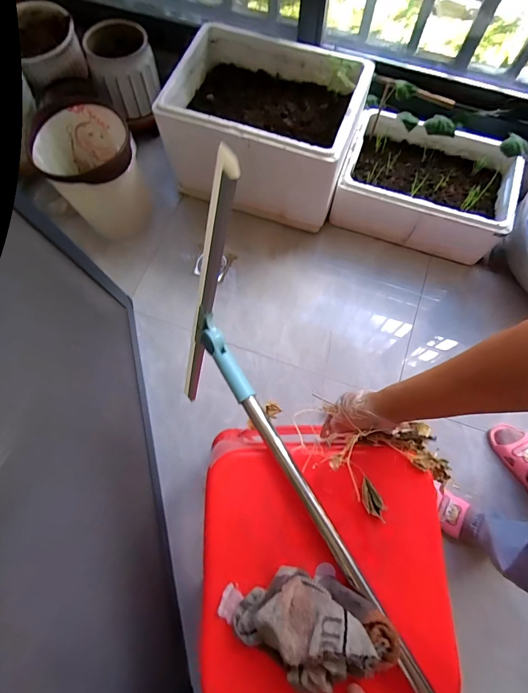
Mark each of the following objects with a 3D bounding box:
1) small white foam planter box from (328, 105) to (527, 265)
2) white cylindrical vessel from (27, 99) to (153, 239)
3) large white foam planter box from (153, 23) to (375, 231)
[{"bbox_3d":[0.456,-0.459,1.062,0.448,0.181,0.302,18,74,5],"label":"small white foam planter box"},{"bbox_3d":[-0.448,-0.461,1.007,0.231,0.246,0.232,0,73,-1],"label":"white cylindrical vessel"},{"bbox_3d":[0.000,-0.606,1.015,0.477,0.295,0.356,18,74,5],"label":"large white foam planter box"}]

